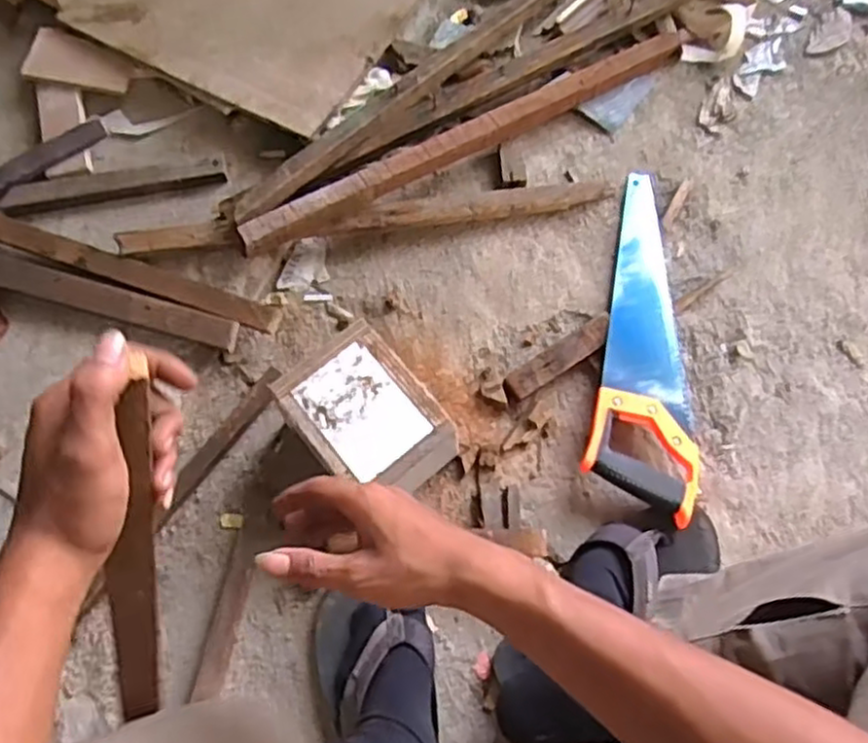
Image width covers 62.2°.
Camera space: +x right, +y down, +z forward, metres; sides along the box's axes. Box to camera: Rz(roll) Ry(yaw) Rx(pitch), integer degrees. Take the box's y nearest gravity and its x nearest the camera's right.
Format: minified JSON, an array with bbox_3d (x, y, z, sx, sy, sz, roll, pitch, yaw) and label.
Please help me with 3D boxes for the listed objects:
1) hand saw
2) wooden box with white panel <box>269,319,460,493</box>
[{"bbox_3d":[0.263,-0.046,0.828,0.130,0.037,0.426,13,69,6],"label":"hand saw"},{"bbox_3d":[-0.069,0.053,0.751,0.120,0.104,0.165,-40,73,-14],"label":"wooden box with white panel"}]

